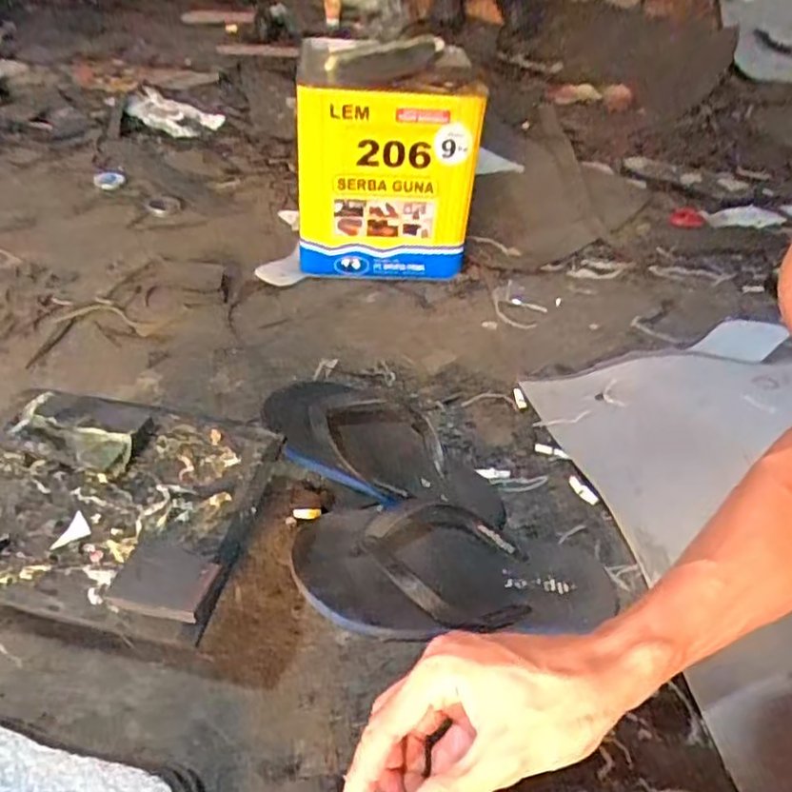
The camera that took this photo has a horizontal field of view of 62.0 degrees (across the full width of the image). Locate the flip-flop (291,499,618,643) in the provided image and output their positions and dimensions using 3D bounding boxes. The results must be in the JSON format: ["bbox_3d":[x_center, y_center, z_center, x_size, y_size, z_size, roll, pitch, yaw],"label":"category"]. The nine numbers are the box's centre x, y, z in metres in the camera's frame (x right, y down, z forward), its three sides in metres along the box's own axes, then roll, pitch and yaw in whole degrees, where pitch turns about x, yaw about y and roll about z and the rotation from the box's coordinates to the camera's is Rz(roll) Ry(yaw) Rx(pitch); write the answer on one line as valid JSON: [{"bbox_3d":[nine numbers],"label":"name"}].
[{"bbox_3d":[0.049,0.139,0.557,0.264,0.042,0.130,0,41,-8],"label":"flip-flop"}]

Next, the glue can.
[{"bbox_3d":[-0.020,-0.343,0.950,0.243,0.278,0.197,-3,41,-11],"label":"glue can"}]

